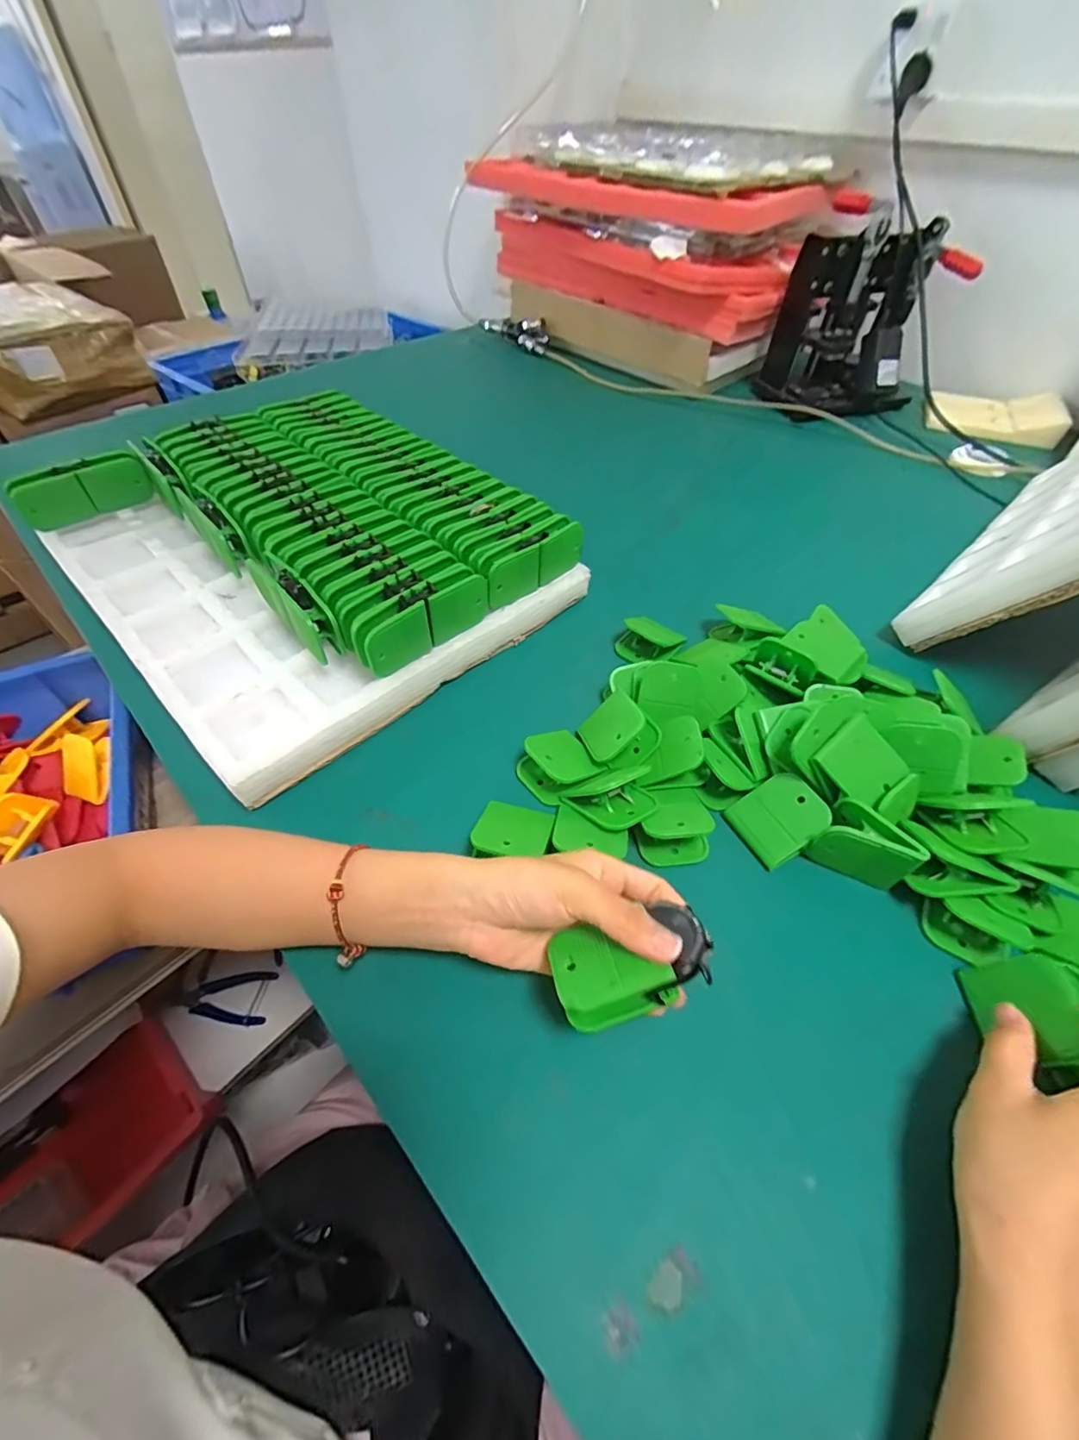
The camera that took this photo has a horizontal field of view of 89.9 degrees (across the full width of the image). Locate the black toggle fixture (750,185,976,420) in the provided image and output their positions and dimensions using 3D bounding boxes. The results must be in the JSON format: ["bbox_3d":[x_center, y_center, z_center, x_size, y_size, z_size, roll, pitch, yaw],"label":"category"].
[{"bbox_3d":[0.456,-0.573,0.774,0.218,0.210,0.128,19,52,15],"label":"black toggle fixture"}]

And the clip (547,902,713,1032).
[{"bbox_3d":[0.047,0.122,0.270,0.078,0.024,0.040,-22,35,-3],"label":"clip"}]

